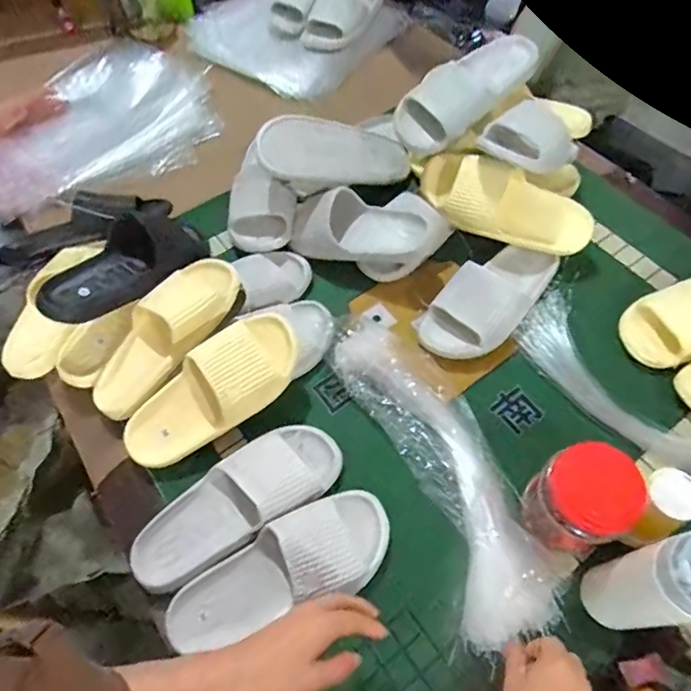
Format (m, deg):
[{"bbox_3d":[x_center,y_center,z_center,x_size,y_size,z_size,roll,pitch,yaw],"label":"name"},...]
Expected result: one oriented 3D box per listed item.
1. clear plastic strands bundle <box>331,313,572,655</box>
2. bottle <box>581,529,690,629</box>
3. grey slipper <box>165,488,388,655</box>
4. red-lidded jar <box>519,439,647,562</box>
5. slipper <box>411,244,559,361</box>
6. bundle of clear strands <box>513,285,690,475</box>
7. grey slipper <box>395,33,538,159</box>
[{"bbox_3d":[0.111,0.134,0.639,0.132,0.060,0.439,-22,60,-10],"label":"clear plastic strands bundle"},{"bbox_3d":[0.282,0.220,0.467,0.061,0.218,0.061,-1,58,2],"label":"bottle"},{"bbox_3d":[-0.069,0.253,0.574,0.250,0.059,0.101,-28,61,-5],"label":"grey slipper"},{"bbox_3d":[0.246,0.166,0.544,0.088,0.128,0.081,-1,58,2],"label":"red-lidded jar"},{"bbox_3d":[0.223,-0.078,0.759,0.261,0.057,0.114,-37,63,-18],"label":"slipper"},{"bbox_3d":[0.412,0.086,0.682,0.124,0.030,0.413,-39,64,-19],"label":"bundle of clear strands"},{"bbox_3d":[0.175,-0.400,0.803,0.108,0.071,0.257,39,68,23],"label":"grey slipper"}]

